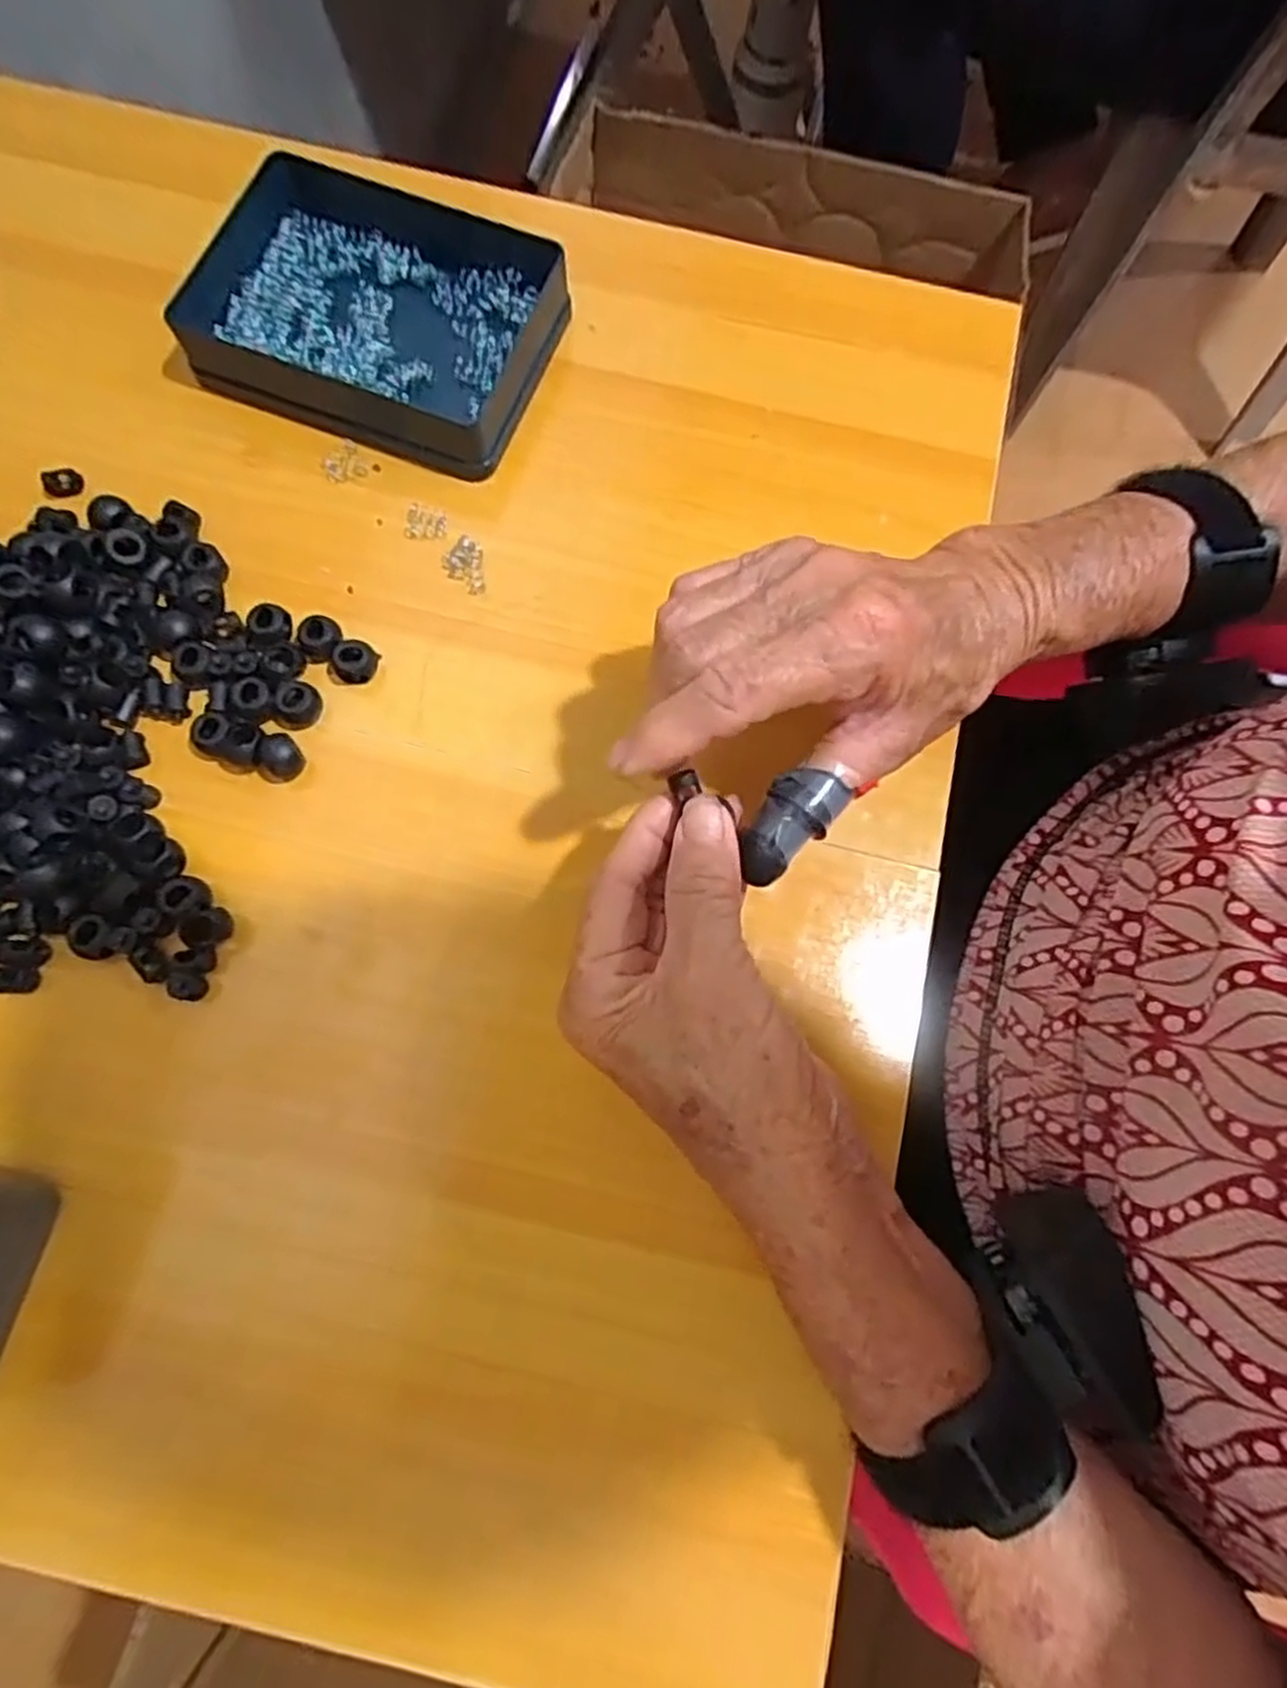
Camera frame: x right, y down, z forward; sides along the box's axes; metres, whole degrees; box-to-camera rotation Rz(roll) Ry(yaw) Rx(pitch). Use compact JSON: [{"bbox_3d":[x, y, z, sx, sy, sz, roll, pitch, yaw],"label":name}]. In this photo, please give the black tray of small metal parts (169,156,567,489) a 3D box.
[{"bbox_3d":[-0.123,-0.244,0.362,0.164,0.032,0.117,23,76,4],"label":"black tray of small metal parts"}]

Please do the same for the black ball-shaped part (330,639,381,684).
[{"bbox_3d":[-0.120,-0.076,0.330,0.017,0.013,0.015,-3,76,-2],"label":"black ball-shaped part"}]

